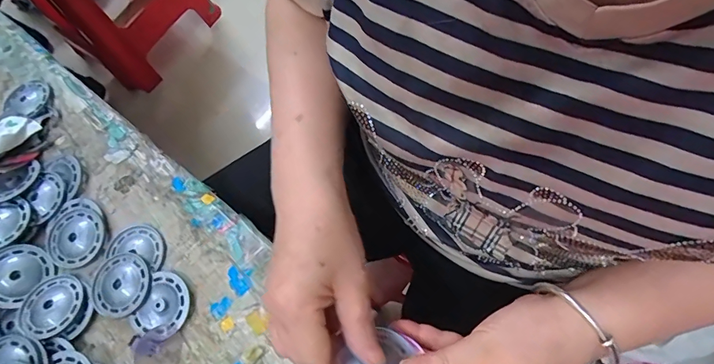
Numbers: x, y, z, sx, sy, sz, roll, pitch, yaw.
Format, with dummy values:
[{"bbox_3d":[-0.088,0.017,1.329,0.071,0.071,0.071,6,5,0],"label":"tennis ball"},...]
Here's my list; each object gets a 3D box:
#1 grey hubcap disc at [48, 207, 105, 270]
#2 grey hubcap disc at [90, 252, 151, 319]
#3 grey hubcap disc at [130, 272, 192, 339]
[{"bbox_3d":[-0.272,0.053,0.402,0.053,0.009,0.055,-3,69,7],"label":"grey hubcap disc"},{"bbox_3d":[-0.215,0.093,0.377,0.056,0.008,0.054,-3,69,7],"label":"grey hubcap disc"},{"bbox_3d":[-0.171,0.109,0.366,0.046,0.008,0.054,18,73,14],"label":"grey hubcap disc"}]

